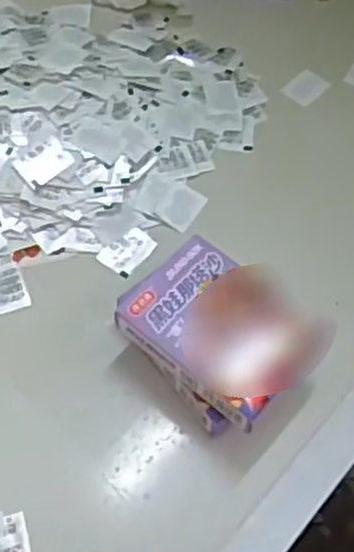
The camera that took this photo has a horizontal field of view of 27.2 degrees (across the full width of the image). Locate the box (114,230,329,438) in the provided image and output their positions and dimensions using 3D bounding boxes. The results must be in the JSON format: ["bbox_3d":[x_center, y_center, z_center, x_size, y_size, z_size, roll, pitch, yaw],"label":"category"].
[{"bbox_3d":[0.019,0.034,0.398,0.096,0.050,0.069,40,65,17],"label":"box"}]

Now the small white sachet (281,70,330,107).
[{"bbox_3d":[0.093,-0.136,0.524,0.023,0.004,0.030,40,65,17],"label":"small white sachet"}]

